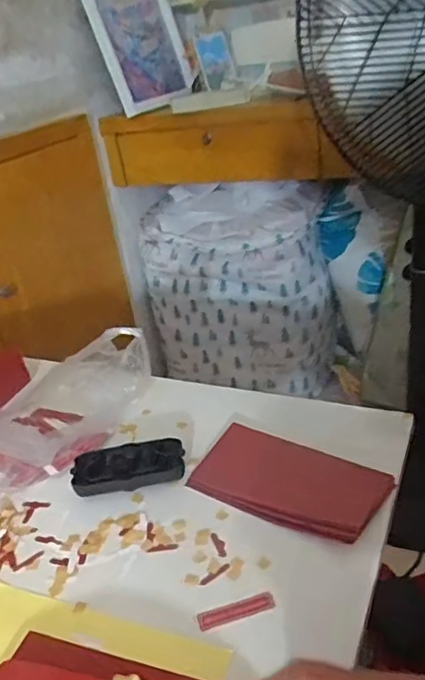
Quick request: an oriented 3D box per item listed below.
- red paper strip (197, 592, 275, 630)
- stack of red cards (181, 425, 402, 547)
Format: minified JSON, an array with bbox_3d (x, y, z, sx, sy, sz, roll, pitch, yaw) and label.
[{"bbox_3d":[0.018,0.209,0.439,0.060,0.004,0.014,-12,28,-8],"label":"red paper strip"},{"bbox_3d":[0.073,0.133,0.547,0.177,0.015,0.102,14,35,34],"label":"stack of red cards"}]

